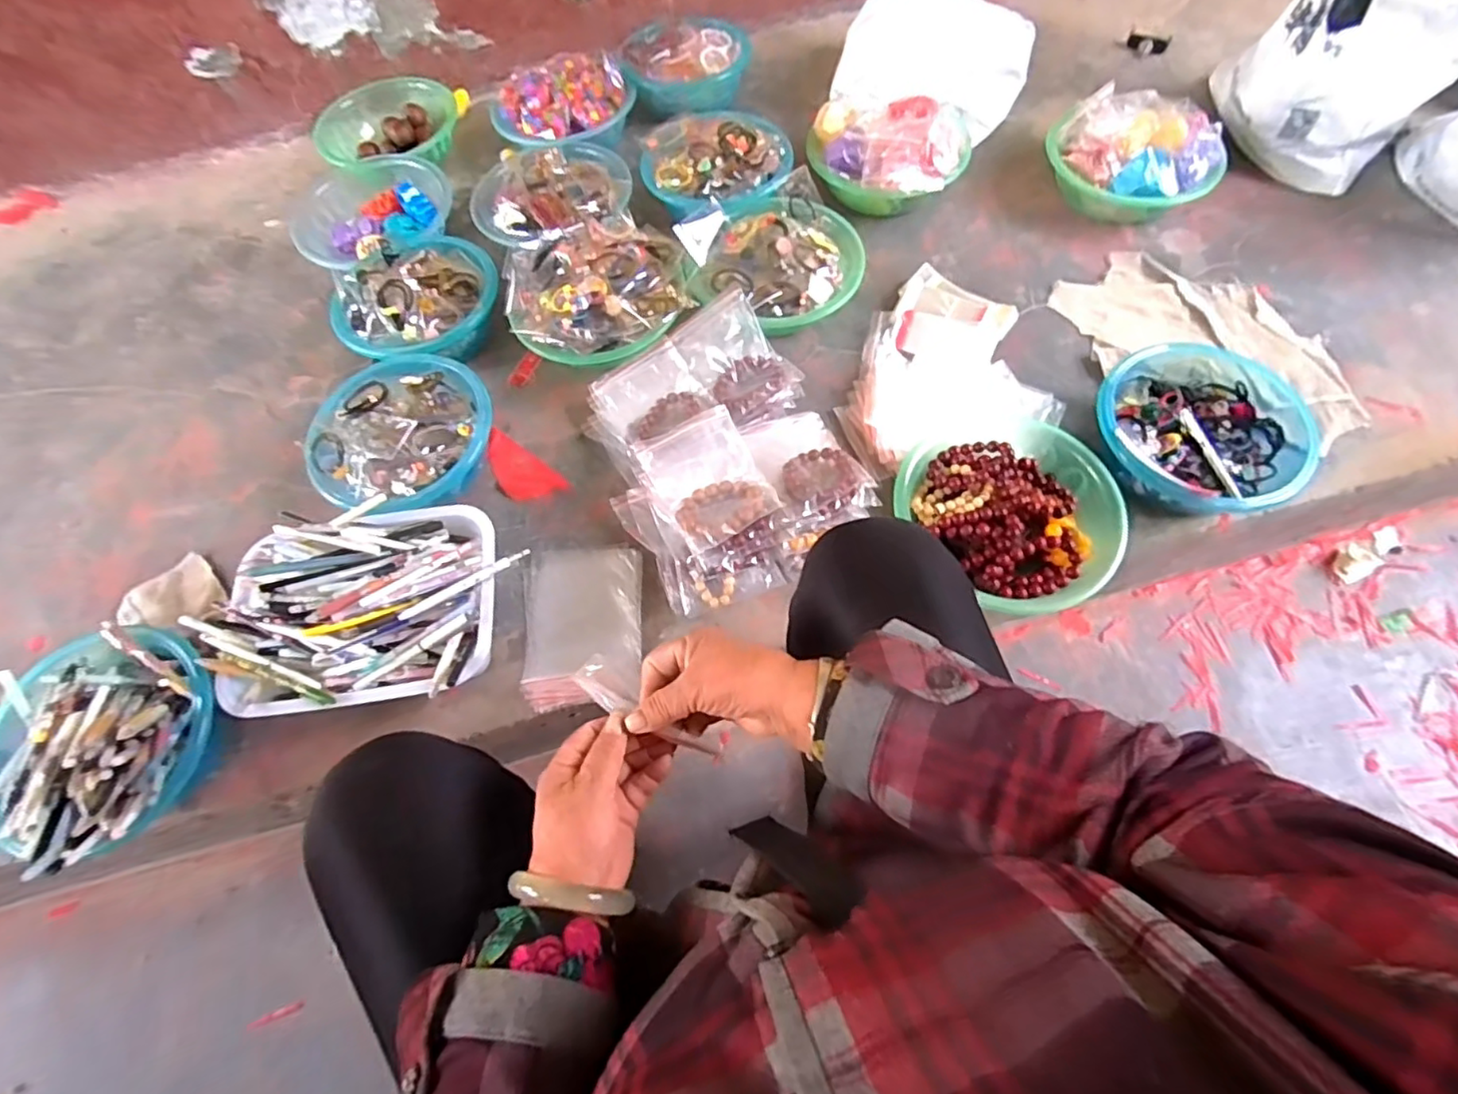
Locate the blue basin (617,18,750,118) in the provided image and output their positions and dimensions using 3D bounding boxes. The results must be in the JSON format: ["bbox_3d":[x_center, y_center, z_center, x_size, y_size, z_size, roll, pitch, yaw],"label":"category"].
[{"bbox_3d":[-0.076,-0.840,1.104,0.211,0.064,0.211,-1,64,2],"label":"blue basin"}]

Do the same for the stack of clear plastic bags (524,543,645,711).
[{"bbox_3d":[-0.168,0.086,0.725,0.135,0.021,0.185,-4,64,1],"label":"stack of clear plastic bags"}]

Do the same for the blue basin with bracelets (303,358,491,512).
[{"bbox_3d":[-0.421,-0.140,0.801,0.223,0.093,0.212,-1,64,2],"label":"blue basin with bracelets"}]

